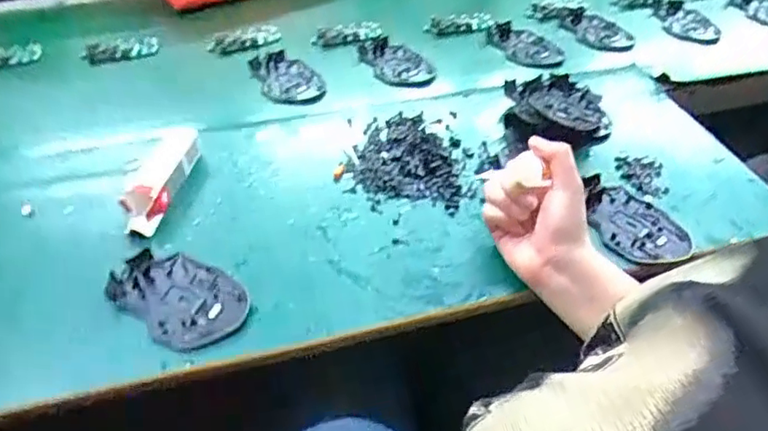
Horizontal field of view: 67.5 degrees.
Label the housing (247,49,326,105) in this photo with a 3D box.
[{"bbox_3d":[-0.119,-0.171,0.711,0.072,0.021,0.110,-19,46,-19],"label":"housing"}]

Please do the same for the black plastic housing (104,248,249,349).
[{"bbox_3d":[-0.167,0.064,0.470,0.114,0.016,0.073,26,49,25],"label":"black plastic housing"}]

